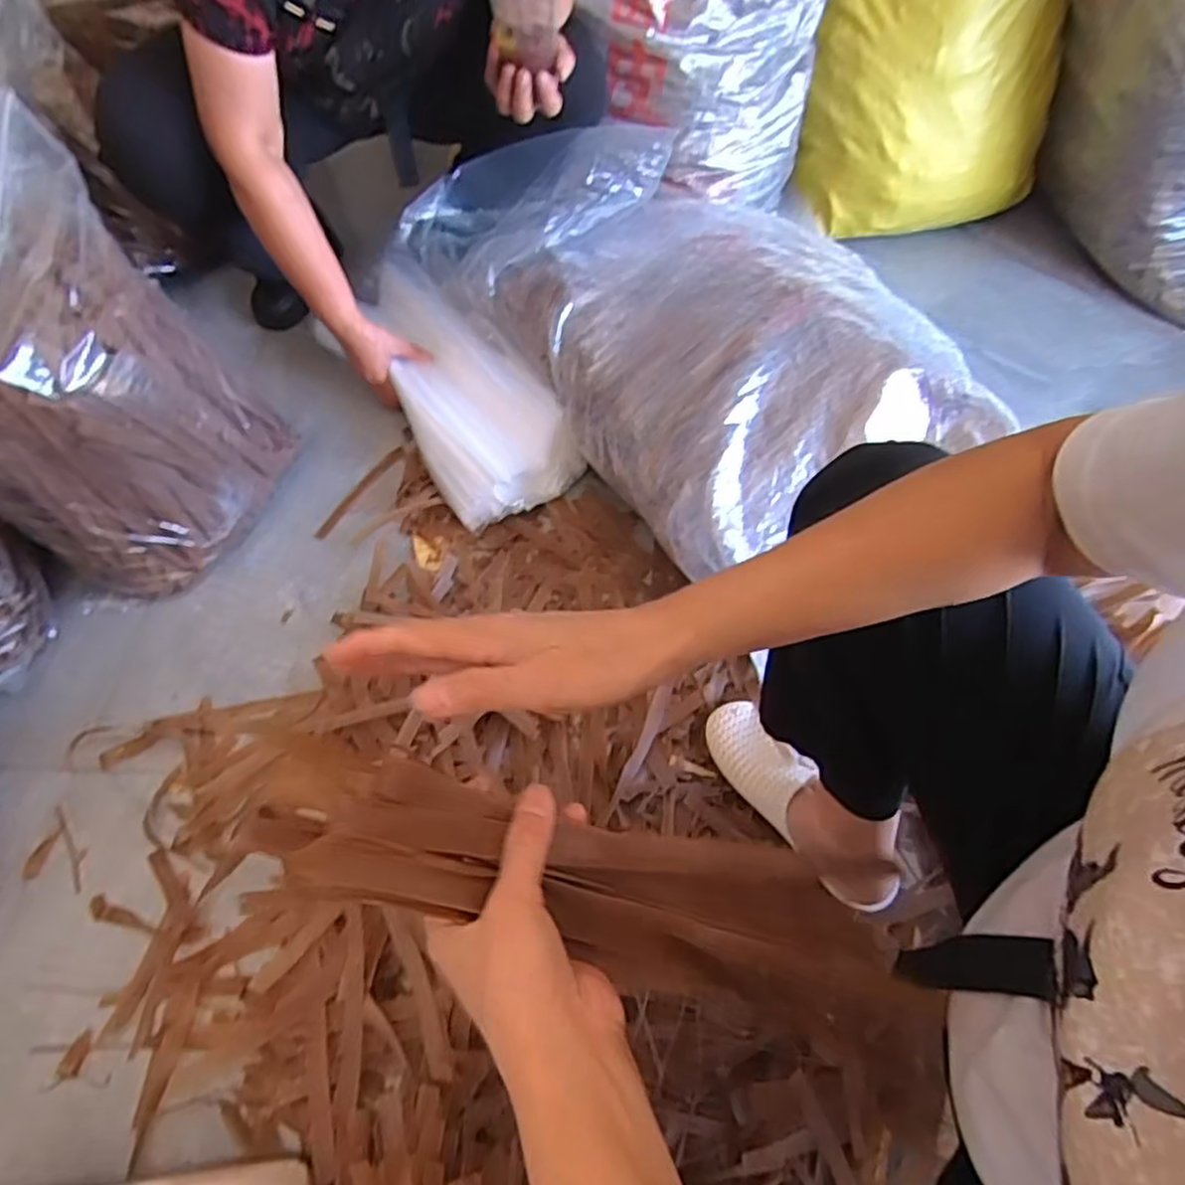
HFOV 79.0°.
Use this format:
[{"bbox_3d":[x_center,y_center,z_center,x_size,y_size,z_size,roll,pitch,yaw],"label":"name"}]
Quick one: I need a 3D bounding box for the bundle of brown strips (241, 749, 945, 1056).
[{"bbox_3d":[0.026,0.152,0.357,0.366,0.032,0.075,23,56,-18],"label":"bundle of brown strips"}]

